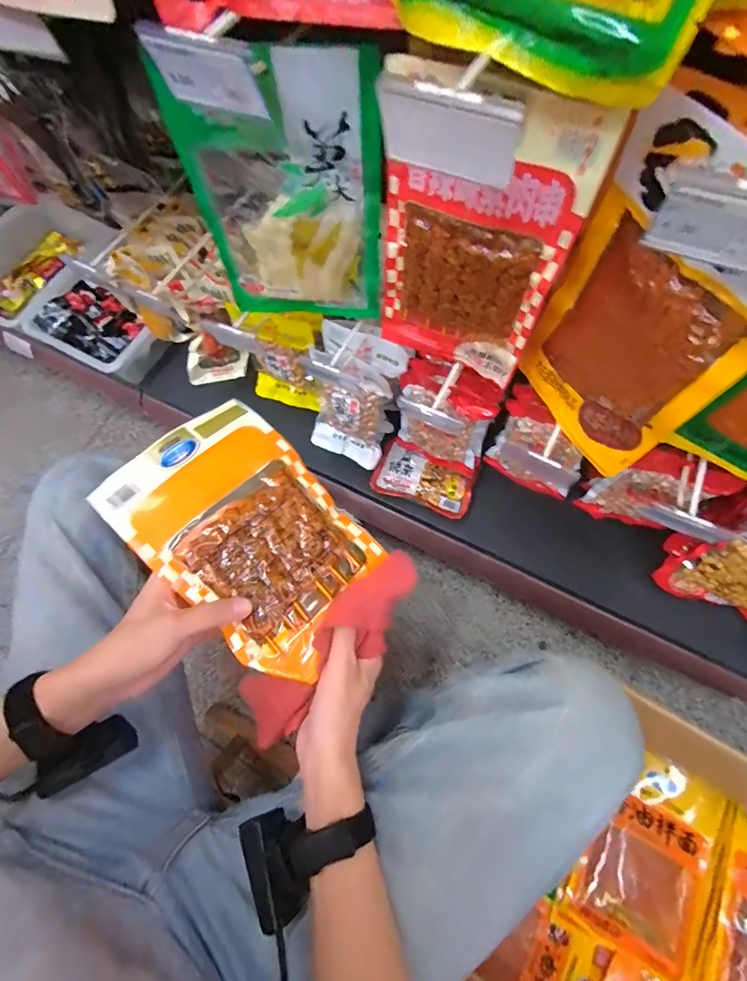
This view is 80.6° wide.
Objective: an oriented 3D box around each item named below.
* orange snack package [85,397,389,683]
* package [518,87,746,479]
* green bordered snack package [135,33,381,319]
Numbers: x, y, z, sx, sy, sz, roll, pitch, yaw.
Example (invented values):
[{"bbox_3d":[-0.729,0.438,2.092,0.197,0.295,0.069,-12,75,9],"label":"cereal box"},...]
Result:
[{"bbox_3d":[-0.114,0.035,0.406,0.242,0.024,0.160,44,68,5],"label":"orange snack package"},{"bbox_3d":[0.234,-0.139,0.382,0.029,0.265,0.167,-27,69,-16],"label":"package"},{"bbox_3d":[-0.082,-0.272,0.430,0.177,0.252,0.029,5,69,4],"label":"green bordered snack package"}]

